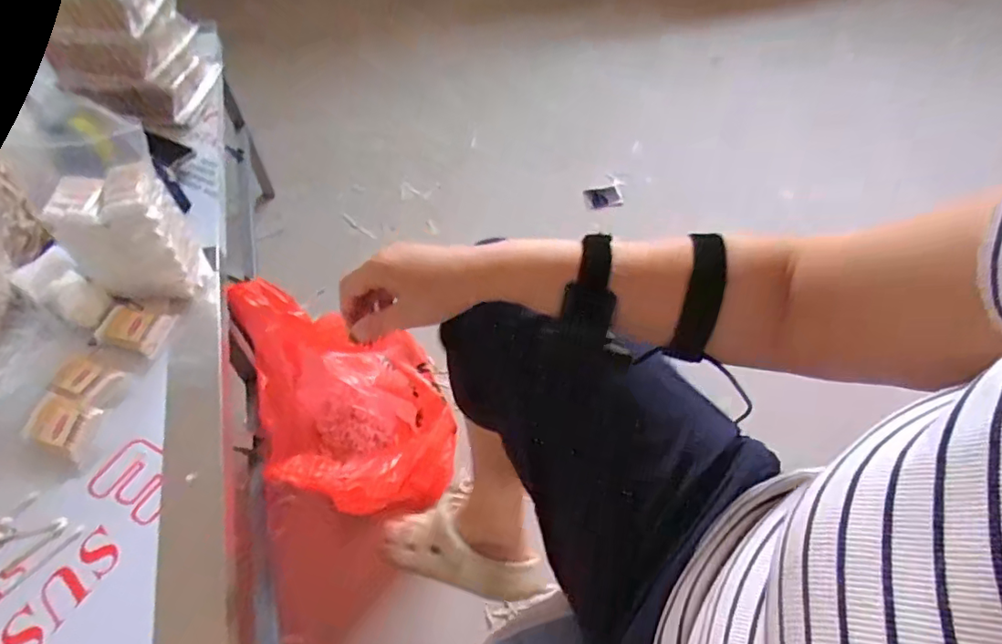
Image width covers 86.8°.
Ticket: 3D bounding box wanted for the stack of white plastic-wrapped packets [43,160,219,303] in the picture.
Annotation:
[{"bbox_3d":[-0.462,-0.106,0.677,0.128,0.159,0.083,-7,54,-6],"label":"stack of white plastic-wrapped packets"}]

